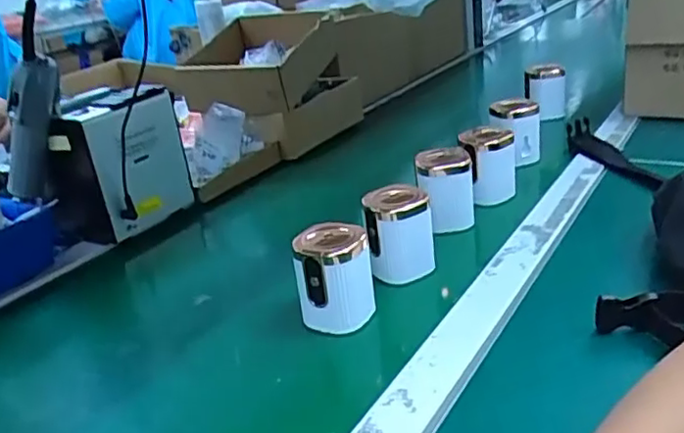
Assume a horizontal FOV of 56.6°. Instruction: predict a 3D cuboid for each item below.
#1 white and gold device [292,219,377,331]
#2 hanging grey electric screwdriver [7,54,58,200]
[{"bbox_3d":[-0.006,0.047,0.500,0.057,0.070,0.046,-9,24,-5],"label":"white and gold device"},{"bbox_3d":[-0.313,-0.087,0.642,0.031,0.162,0.031,27,31,7],"label":"hanging grey electric screwdriver"}]

